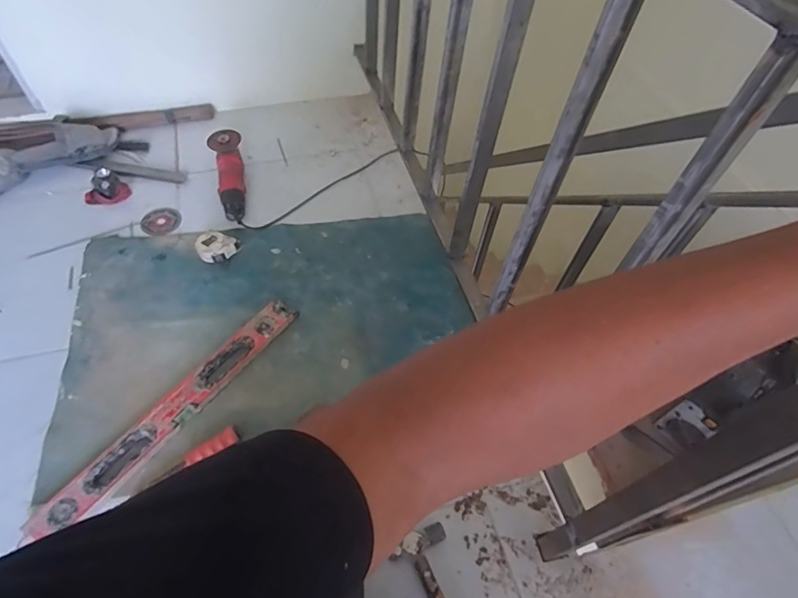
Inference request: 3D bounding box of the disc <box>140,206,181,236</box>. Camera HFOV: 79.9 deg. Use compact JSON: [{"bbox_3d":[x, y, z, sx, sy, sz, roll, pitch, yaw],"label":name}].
[{"bbox_3d":[-0.595,-0.194,1.194,0.093,0.006,0.089,-30,62,-24],"label":"disc"}]

